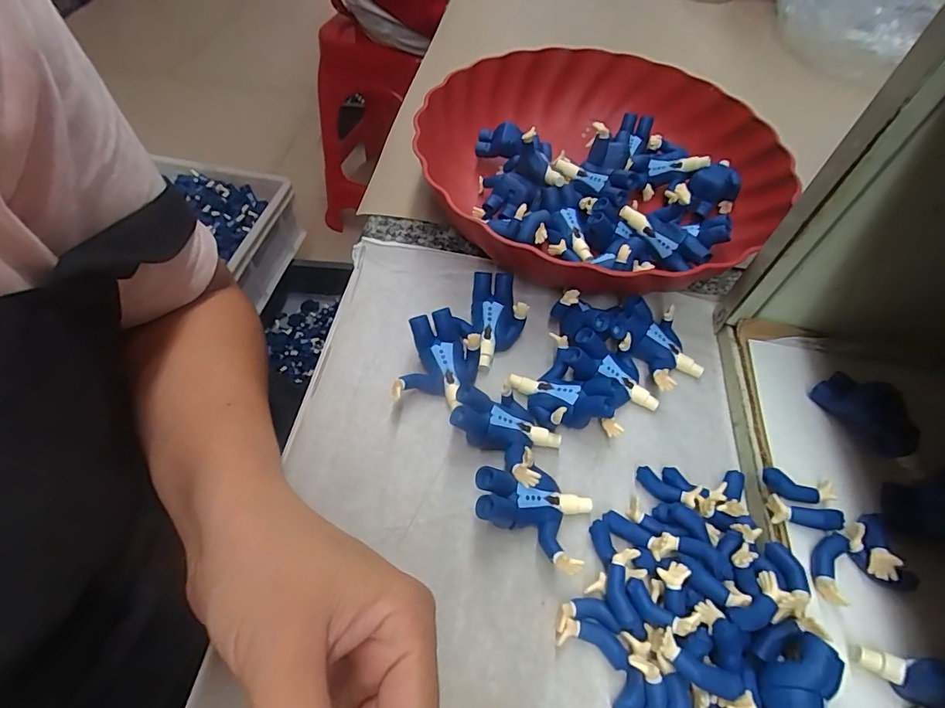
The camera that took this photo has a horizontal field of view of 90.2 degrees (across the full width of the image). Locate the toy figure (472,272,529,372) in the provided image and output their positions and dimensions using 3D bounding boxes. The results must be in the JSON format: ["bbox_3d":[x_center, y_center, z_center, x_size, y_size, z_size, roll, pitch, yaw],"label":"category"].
[{"bbox_3d":[0.015,-0.019,0.271,0.033,0.027,0.052,1,56,-2],"label":"toy figure"}]

